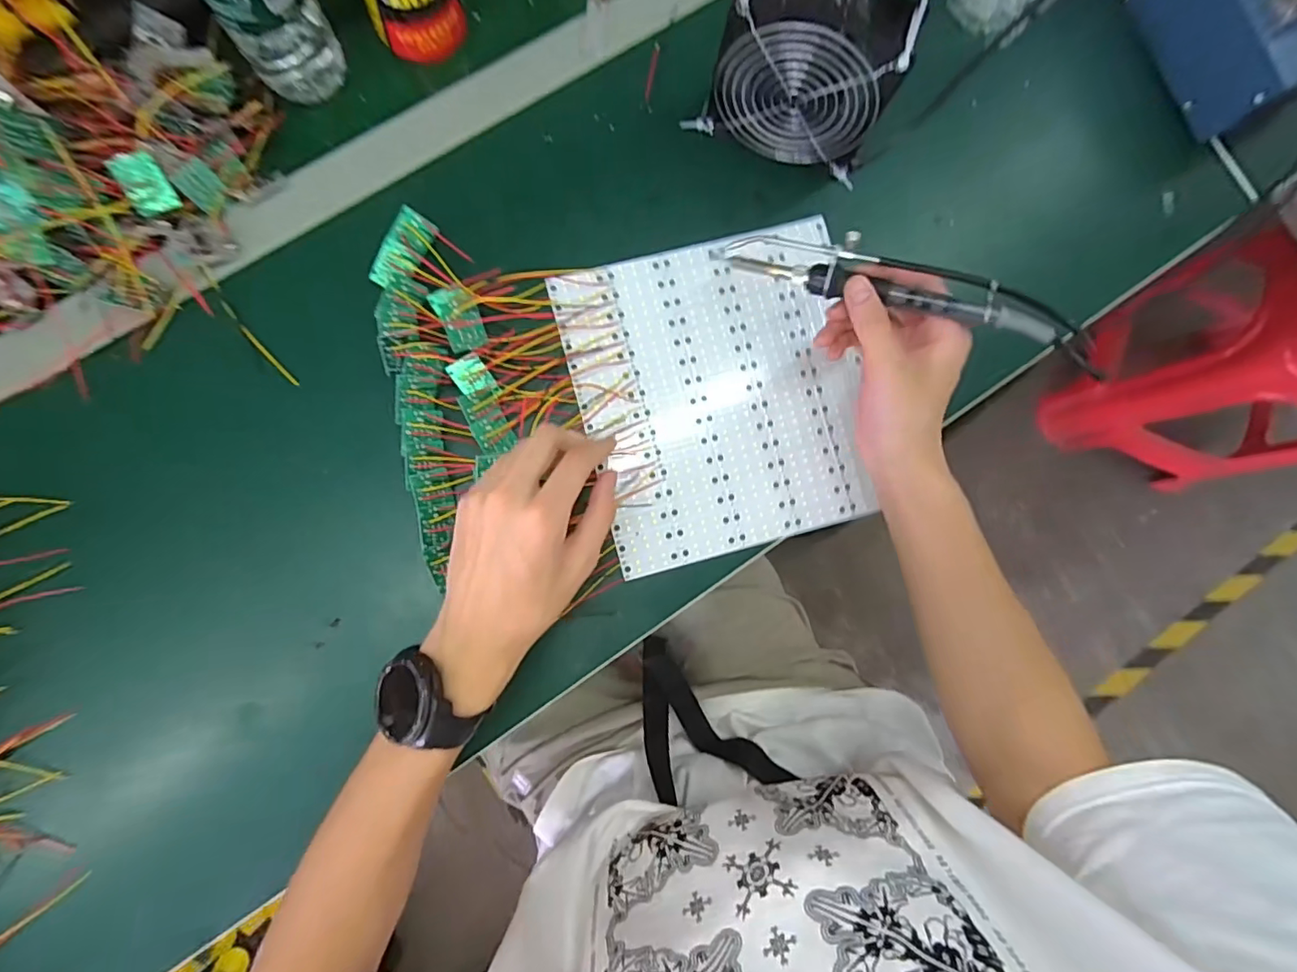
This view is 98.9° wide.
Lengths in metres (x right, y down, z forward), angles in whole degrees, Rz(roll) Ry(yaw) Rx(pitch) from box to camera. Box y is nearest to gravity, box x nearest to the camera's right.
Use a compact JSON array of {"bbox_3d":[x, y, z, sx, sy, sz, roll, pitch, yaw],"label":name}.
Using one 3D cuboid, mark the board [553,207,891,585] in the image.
[{"bbox_3d":[0.057,-0.072,0.432,0.214,0.008,0.238,-15,87,-7],"label":"board"}]

